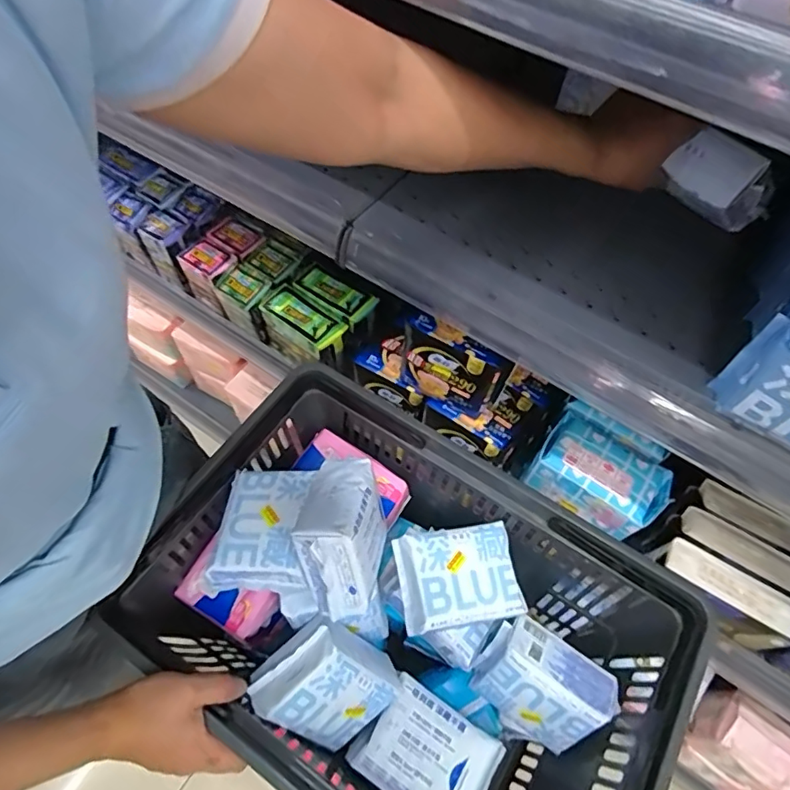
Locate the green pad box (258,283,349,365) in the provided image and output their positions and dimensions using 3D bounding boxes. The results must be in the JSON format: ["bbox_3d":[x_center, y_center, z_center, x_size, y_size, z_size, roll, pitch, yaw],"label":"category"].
[{"bbox_3d":[-0.129,-0.087,0.771,0.118,0.090,0.060,36,64,18],"label":"green pad box"}]

